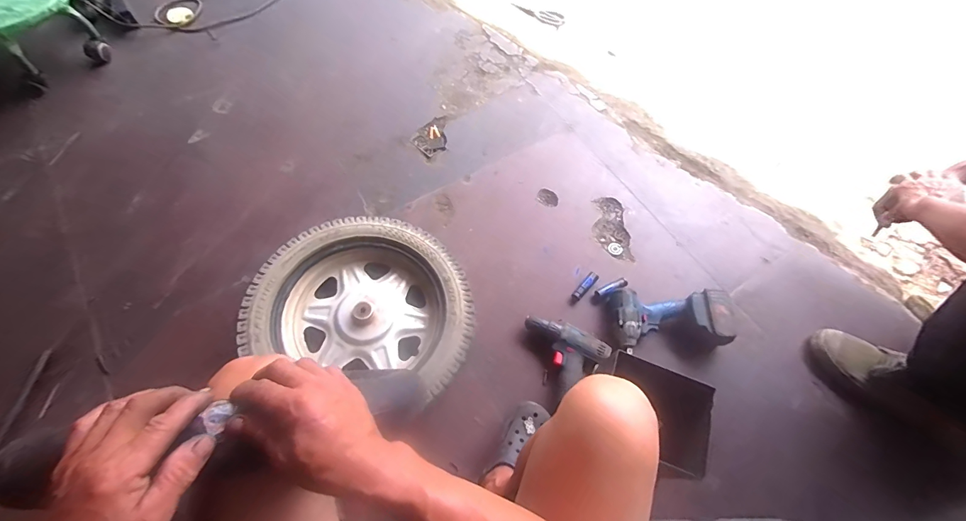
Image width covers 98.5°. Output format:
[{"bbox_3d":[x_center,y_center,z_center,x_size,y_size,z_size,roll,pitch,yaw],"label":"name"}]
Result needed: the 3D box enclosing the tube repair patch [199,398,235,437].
[{"bbox_3d":[-0.222,0.131,0.348,0.019,0.009,0.027,10,60,6],"label":"tube repair patch"}]

